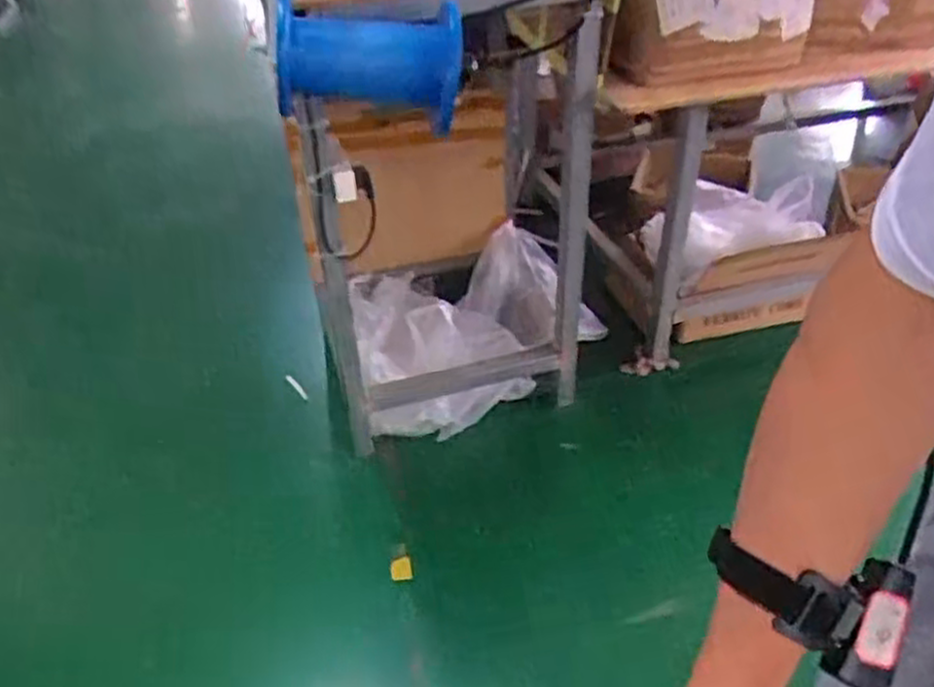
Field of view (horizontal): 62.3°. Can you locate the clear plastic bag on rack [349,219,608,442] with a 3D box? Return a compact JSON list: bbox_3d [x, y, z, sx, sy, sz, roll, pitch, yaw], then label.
[{"bbox_3d":[-0.009,-0.041,1.879,0.594,0.226,0.451,-16,39,-18],"label":"clear plastic bag on rack"}]

